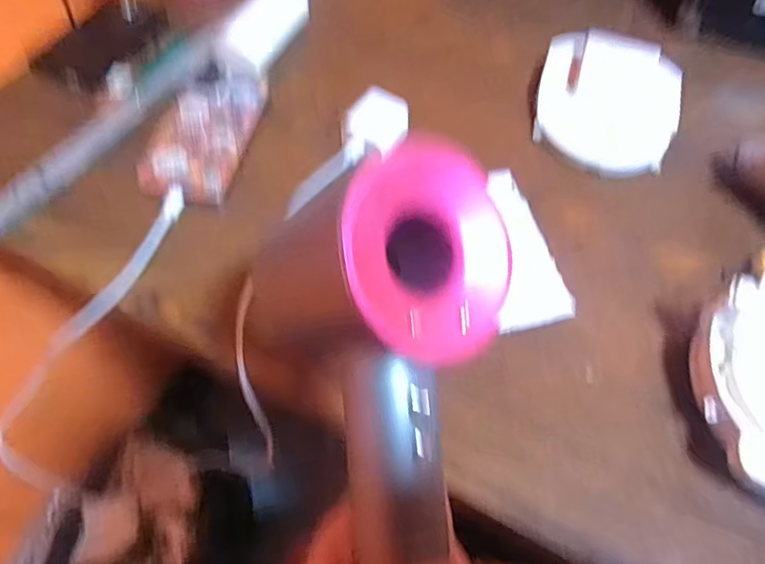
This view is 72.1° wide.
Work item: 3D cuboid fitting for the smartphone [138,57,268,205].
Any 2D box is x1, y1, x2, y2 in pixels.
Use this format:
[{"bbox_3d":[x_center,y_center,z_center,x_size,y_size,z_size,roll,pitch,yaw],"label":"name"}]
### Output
[{"bbox_3d":[-0.148,-0.135,0.442,0.070,0.007,0.147,11,61,2],"label":"smartphone"}]

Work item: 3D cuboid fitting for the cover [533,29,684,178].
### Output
[{"bbox_3d":[0.208,-0.165,0.479,0.132,0.043,0.136,15,58,6],"label":"cover"}]

